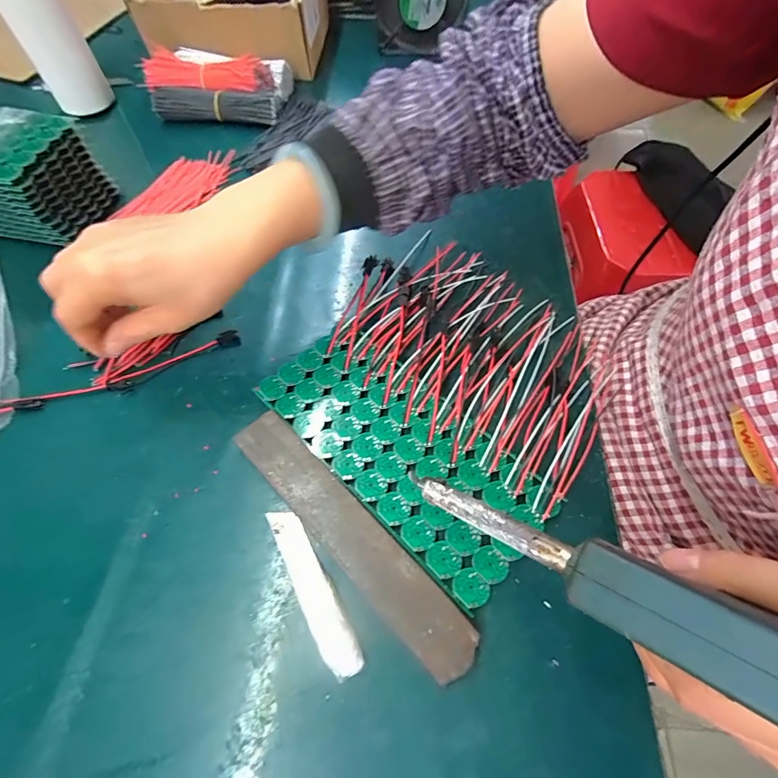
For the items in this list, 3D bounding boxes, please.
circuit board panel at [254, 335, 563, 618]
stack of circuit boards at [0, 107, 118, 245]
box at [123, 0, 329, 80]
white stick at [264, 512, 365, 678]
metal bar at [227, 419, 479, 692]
[{"bbox_3d":[0.003,0.039,0.300,0.216,0.009,0.090,40,68,21],"label":"circuit board panel"},{"bbox_3d":[-0.348,-0.198,0.397,0.106,0.078,0.103,11,61,7],"label":"stack of circuit boards"},{"bbox_3d":[-0.203,-0.503,0.555,0.231,0.090,0.187,5,61,3],"label":"box"},{"bbox_3d":[-0.048,0.120,0.256,0.021,0.009,0.103,-27,64,-14],"label":"white stick"},{"bbox_3d":[-0.027,0.089,0.268,0.038,0.014,0.196,-41,68,-20],"label":"metal bar"}]

